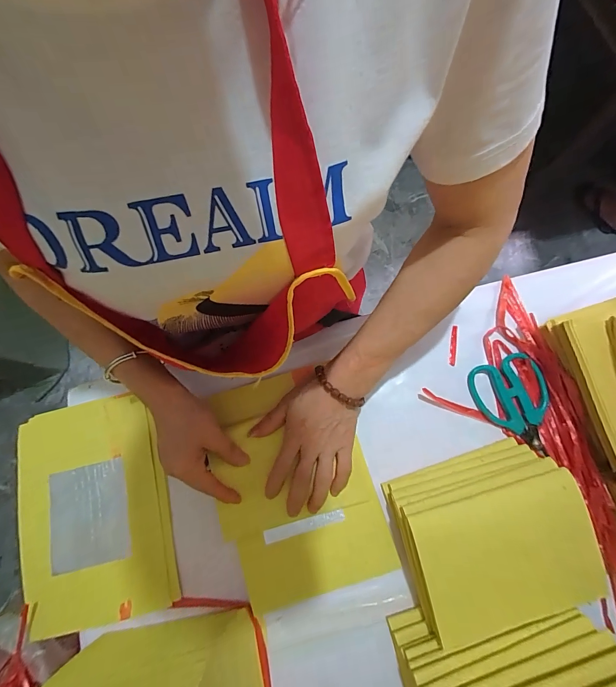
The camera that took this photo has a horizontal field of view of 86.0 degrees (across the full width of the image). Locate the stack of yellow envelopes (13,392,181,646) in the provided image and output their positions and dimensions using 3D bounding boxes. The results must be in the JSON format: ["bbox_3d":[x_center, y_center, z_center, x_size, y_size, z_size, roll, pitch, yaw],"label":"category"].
[{"bbox_3d":[-0.244,0.185,0.384,0.164,0.027,0.235,-16,76,-2],"label":"stack of yellow envelopes"}]

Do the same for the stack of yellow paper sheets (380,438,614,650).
[{"bbox_3d":[0.176,0.186,0.326,0.164,0.060,0.133,-18,76,-3],"label":"stack of yellow paper sheets"}]

